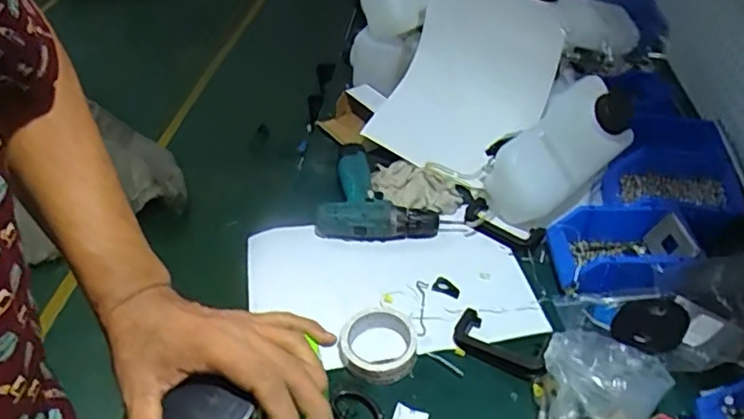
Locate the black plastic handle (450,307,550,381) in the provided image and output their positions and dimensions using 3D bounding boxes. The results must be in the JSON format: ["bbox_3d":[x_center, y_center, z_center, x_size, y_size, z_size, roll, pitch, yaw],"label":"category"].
[{"bbox_3d":[0.164,0.171,0.756,0.117,0.022,0.069,18,45,22],"label":"black plastic handle"}]

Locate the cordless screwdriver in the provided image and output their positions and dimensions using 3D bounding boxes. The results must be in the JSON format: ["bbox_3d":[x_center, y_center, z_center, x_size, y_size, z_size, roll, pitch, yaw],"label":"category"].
[{"bbox_3d":[0.019,-0.019,0.962,0.189,0.062,0.200,8,42,12],"label":"cordless screwdriver"}]

